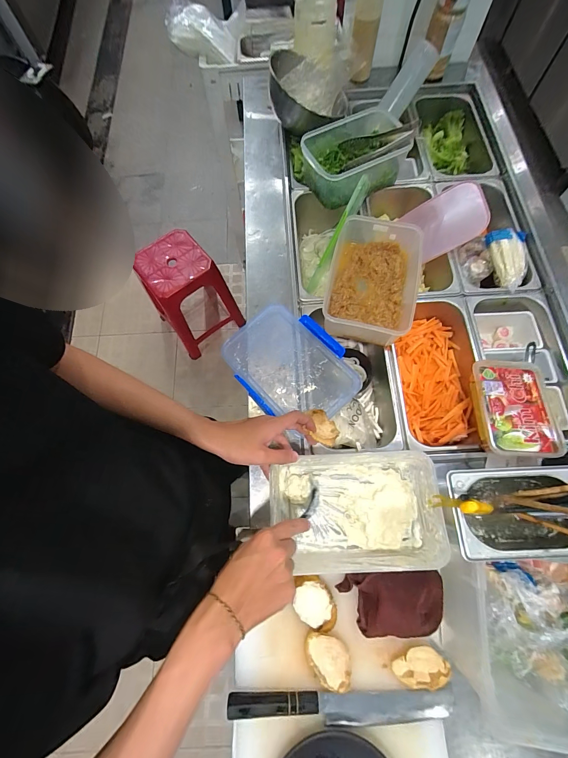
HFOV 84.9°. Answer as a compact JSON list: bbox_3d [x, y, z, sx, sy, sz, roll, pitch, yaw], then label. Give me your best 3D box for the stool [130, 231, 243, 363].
[{"bbox_3d":[-0.428,-0.362,1.405,0.301,0.462,0.317,-39,74,-11],"label":"stool"}]

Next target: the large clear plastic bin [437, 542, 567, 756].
[{"bbox_3d":[0.401,0.354,0.428,0.317,0.130,0.184,4,71,3],"label":"large clear plastic bin"}]

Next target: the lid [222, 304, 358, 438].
[{"bbox_3d":[0.010,-0.029,0.609,0.190,0.021,0.251,-40,74,-11],"label":"lid"}]

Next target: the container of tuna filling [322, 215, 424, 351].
[{"bbox_3d":[0.184,-0.202,0.642,0.177,0.068,0.257,14,72,7],"label":"container of tuna filling"}]

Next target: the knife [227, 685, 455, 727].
[{"bbox_3d":[0.085,0.480,0.450,0.328,0.018,0.042,-2,71,1],"label":"knife"}]

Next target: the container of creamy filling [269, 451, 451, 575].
[{"bbox_3d":[0.110,0.206,0.499,0.249,0.073,0.160,-3,71,1],"label":"container of creamy filling"}]

